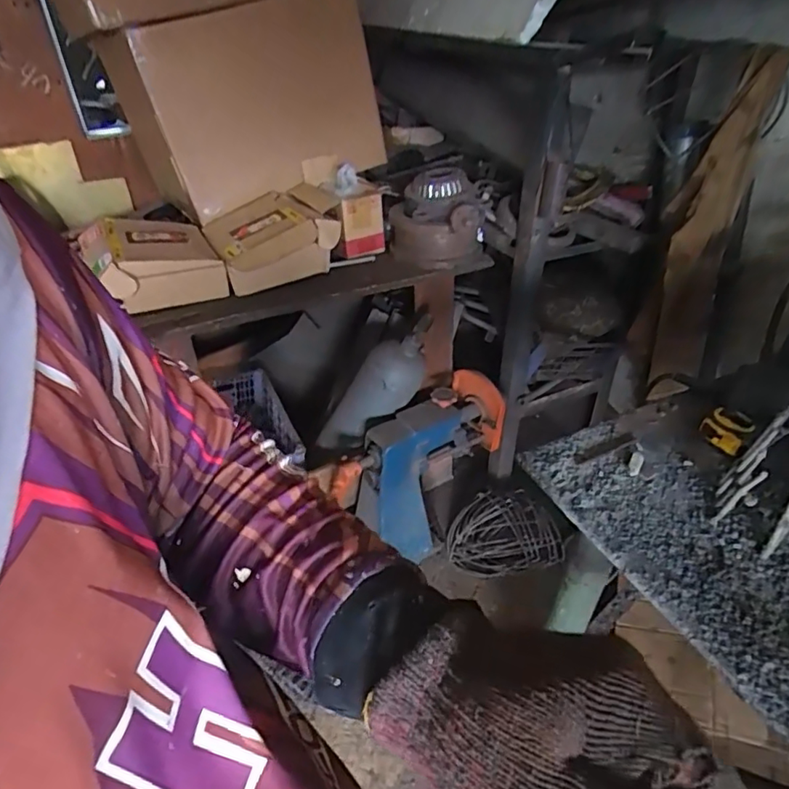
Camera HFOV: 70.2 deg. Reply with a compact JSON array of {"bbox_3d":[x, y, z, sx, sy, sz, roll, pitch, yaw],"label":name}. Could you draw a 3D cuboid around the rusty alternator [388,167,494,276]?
[{"bbox_3d":[0.109,-0.410,1.326,0.235,0.188,0.231,-5,37,-4],"label":"rusty alternator"}]

